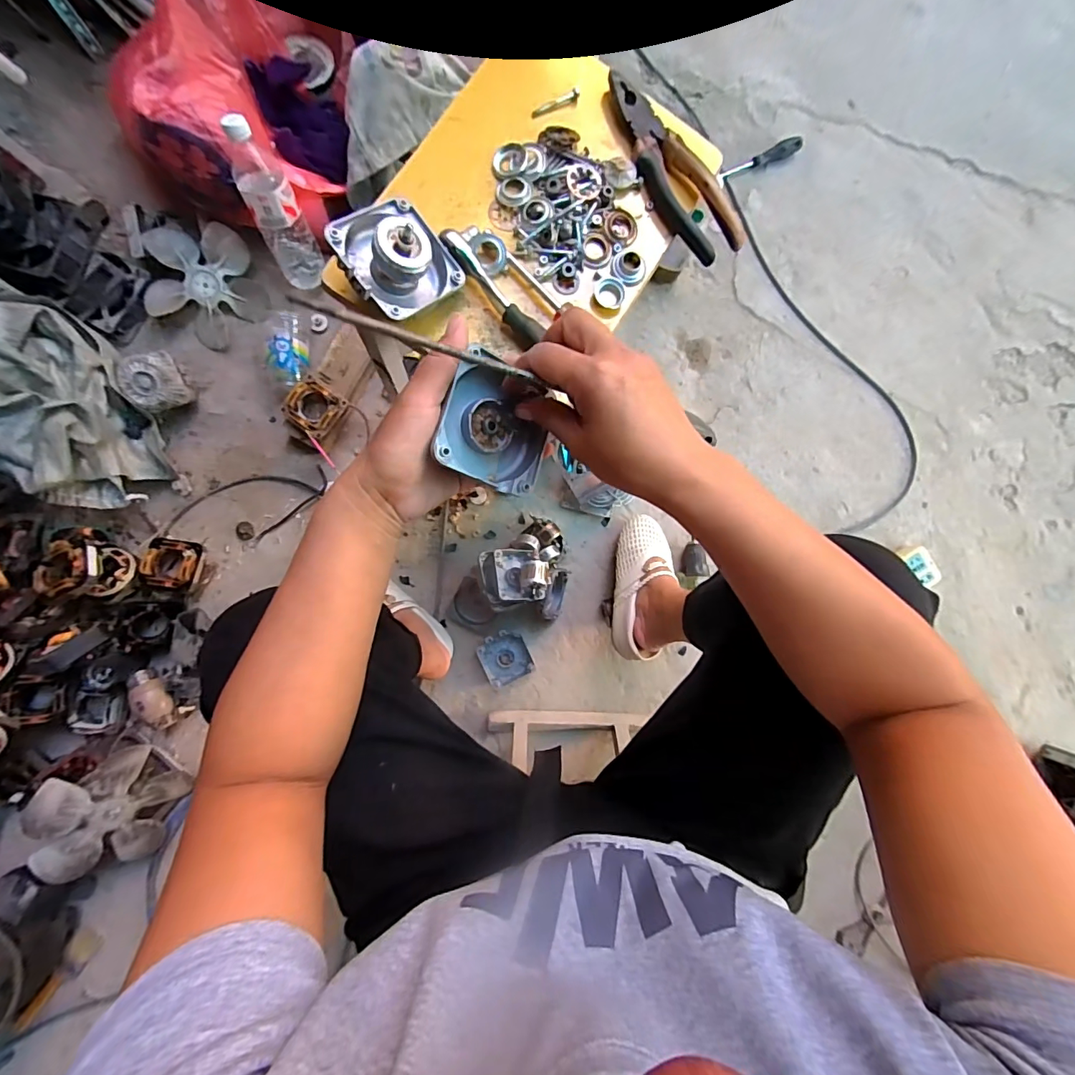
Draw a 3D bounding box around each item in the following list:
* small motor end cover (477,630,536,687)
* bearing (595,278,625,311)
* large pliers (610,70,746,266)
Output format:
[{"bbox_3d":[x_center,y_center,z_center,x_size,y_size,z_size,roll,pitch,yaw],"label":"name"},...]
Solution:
[{"bbox_3d":[-0.057,0.212,0.829,0.082,0.031,0.090,-25,91,-4],"label":"small motor end cover"},{"bbox_3d":[0.065,-0.220,0.422,0.027,0.006,0.028,0,88,-4],"label":"bearing"},{"bbox_3d":[0.122,-0.340,0.431,0.048,0.015,0.186,-34,91,-5],"label":"large pliers"}]

